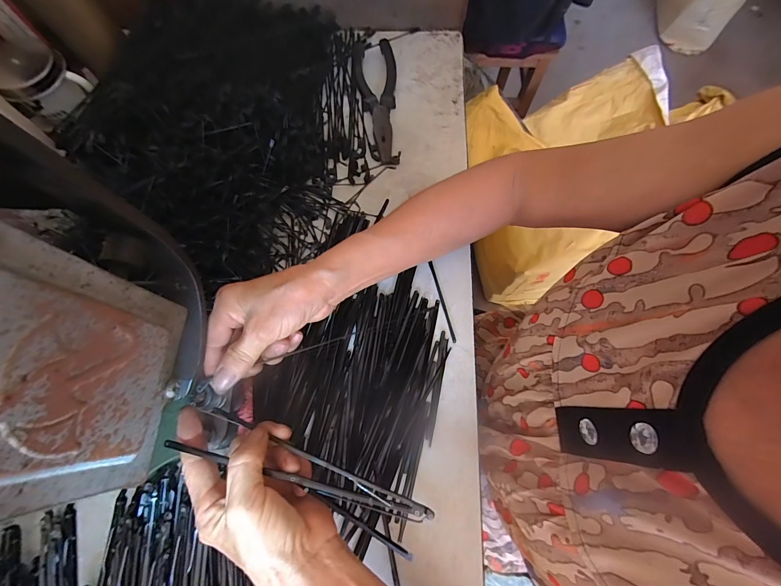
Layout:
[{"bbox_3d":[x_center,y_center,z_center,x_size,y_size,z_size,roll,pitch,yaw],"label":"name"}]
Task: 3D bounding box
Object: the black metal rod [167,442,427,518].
[{"bbox_3d":[-0.062,0.125,0.229,0.184,0.005,0.007,14,71,2],"label":"black metal rod"}]

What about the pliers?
[{"bbox_3d":[-0.017,-0.245,0.424,0.051,0.016,0.183,-3,72,-4],"label":"pliers"}]

